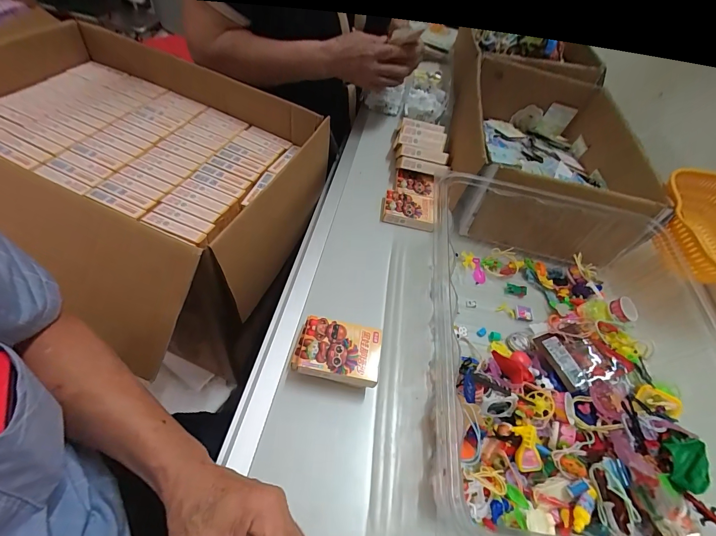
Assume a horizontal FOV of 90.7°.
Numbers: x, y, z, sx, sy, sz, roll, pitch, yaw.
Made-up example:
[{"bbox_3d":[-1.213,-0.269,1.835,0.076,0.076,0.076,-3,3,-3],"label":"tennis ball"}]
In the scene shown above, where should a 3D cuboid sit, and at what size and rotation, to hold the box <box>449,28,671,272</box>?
[{"bbox_3d":[0.338,-0.234,0.680,0.311,0.143,0.456,16,51,0],"label":"box"}]

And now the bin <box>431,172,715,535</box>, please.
[{"bbox_3d":[0.260,0.091,0.434,0.342,0.108,0.433,15,51,-1],"label":"bin"}]

